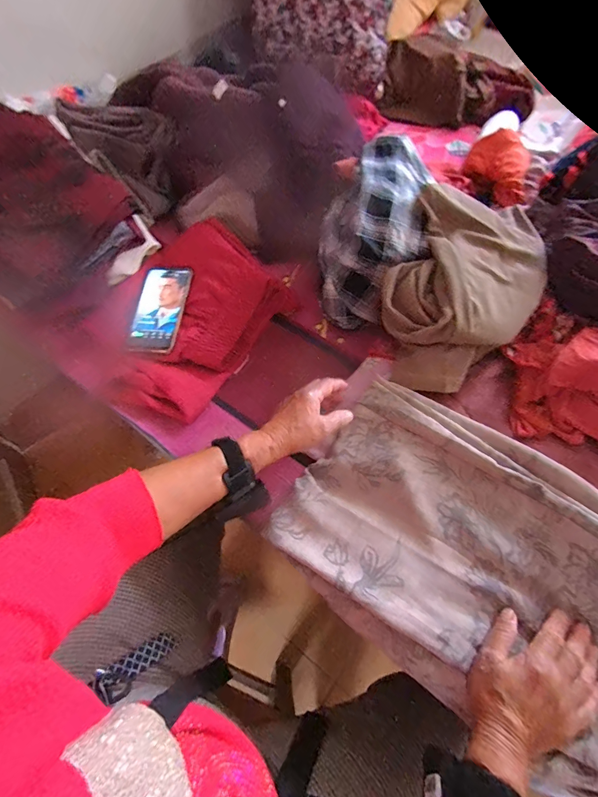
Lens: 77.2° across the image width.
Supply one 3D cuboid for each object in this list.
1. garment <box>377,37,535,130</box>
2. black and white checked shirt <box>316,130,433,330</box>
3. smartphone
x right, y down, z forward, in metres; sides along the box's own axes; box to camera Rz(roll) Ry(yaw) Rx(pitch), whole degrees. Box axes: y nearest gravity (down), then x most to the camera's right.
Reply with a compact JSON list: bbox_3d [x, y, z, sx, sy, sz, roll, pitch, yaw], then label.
[{"bbox_3d":[0.392,-0.751,0.909,0.383,0.126,0.137,6,63,2],"label":"garment"},{"bbox_3d":[0.121,-0.276,0.592,0.168,0.072,0.328,18,89,8],"label":"black and white checked shirt"},{"bbox_3d":[-0.223,-0.143,0.598,0.078,0.016,0.177,3,63,0],"label":"smartphone"}]

